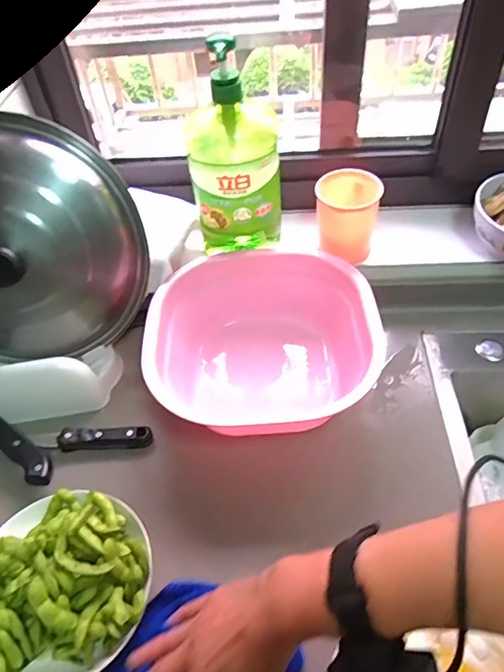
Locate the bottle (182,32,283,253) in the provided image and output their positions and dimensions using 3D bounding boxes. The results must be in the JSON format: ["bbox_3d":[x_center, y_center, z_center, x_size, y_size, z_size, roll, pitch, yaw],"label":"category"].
[{"bbox_3d":[-0.023,-0.220,0.591,0.113,0.255,0.070,-3,48,2],"label":"bottle"}]

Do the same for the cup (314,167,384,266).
[{"bbox_3d":[0.128,-0.162,0.653,0.081,0.099,0.078,-2,48,3],"label":"cup"}]

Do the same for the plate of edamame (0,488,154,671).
[{"bbox_3d":[-0.183,0.220,0.443,0.166,0.055,0.168,-2,48,3],"label":"plate of edamame"}]

